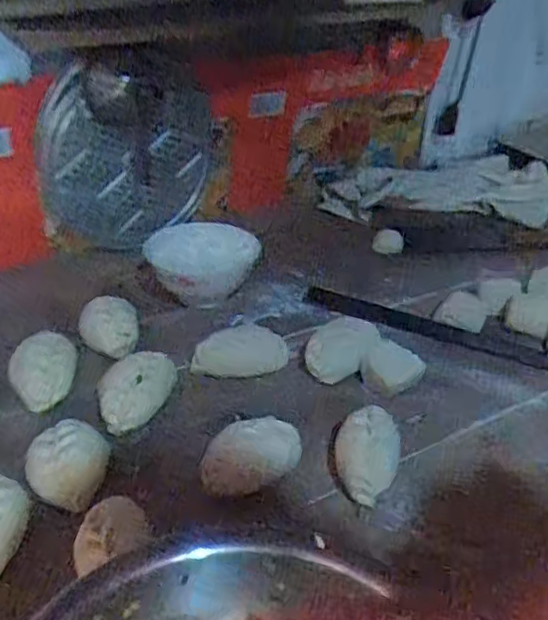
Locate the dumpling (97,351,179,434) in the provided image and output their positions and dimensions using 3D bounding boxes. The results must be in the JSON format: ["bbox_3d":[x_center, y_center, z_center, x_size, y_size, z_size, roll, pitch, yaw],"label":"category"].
[{"bbox_3d":[-0.142,0.078,0.716,0.063,0.036,0.116,21,39,23],"label":"dumpling"}]

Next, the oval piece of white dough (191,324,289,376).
[{"bbox_3d":[-0.038,0.048,0.774,0.114,0.039,0.047,-4,36,-10],"label":"oval piece of white dough"}]

